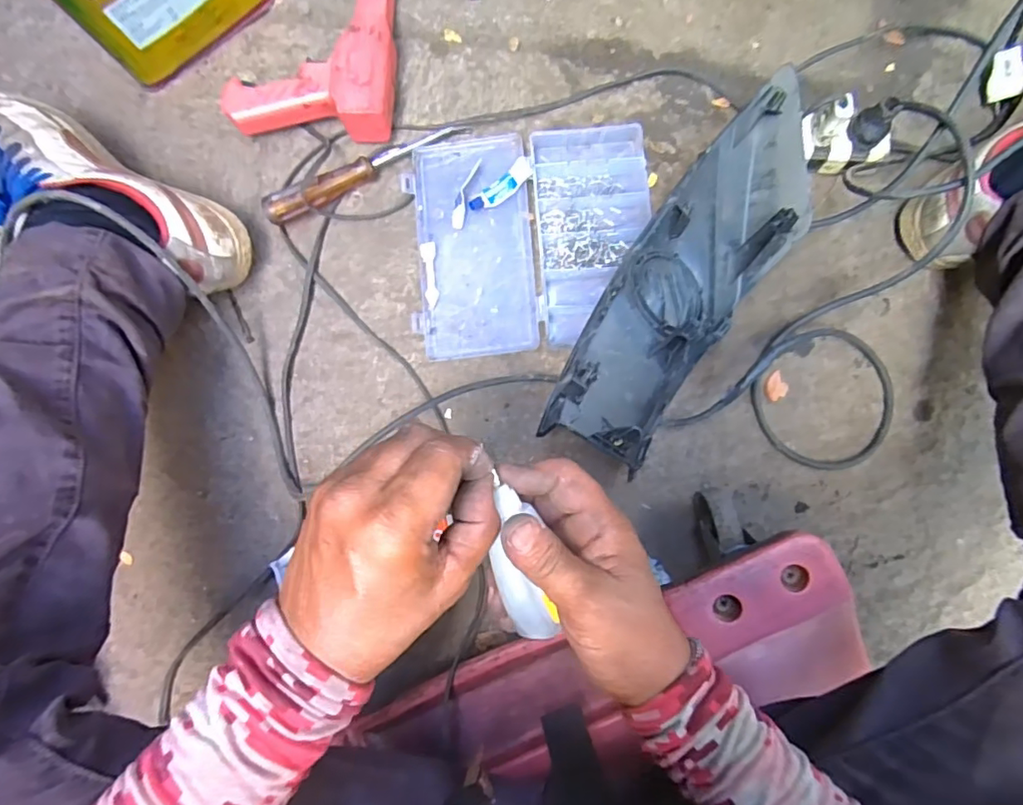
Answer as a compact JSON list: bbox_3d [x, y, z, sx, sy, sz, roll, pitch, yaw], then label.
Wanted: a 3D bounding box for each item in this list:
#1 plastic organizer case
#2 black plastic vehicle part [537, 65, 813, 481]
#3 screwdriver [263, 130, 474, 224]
[{"bbox_3d":[0.020,-0.154,0.518,0.219,0.023,0.209,-5,82,0],"label":"plastic organizer case"},{"bbox_3d":[0.159,-0.114,0.490,0.111,0.076,0.366,35,84,5],"label":"black plastic vehicle part"},{"bbox_3d":[-0.136,-0.222,0.526,0.203,0.030,0.028,-28,83,-3],"label":"screwdriver"}]

